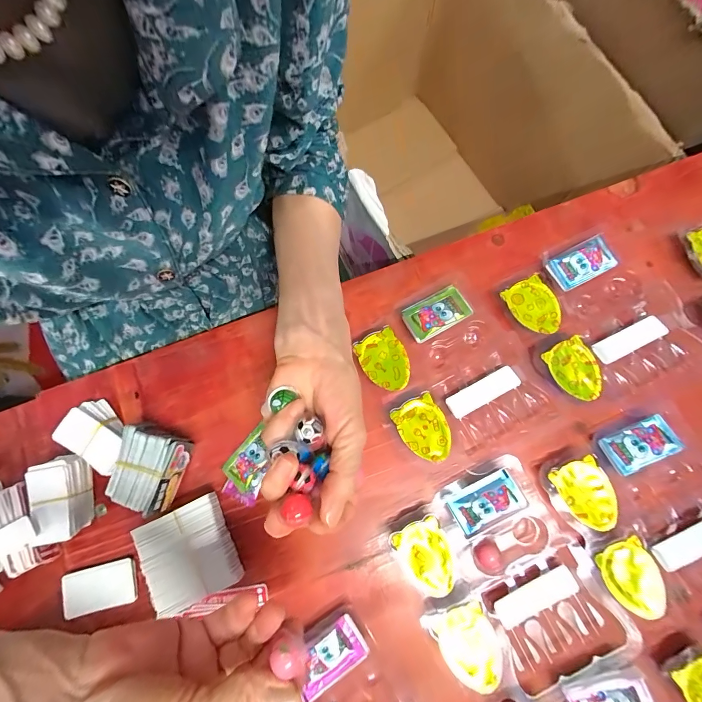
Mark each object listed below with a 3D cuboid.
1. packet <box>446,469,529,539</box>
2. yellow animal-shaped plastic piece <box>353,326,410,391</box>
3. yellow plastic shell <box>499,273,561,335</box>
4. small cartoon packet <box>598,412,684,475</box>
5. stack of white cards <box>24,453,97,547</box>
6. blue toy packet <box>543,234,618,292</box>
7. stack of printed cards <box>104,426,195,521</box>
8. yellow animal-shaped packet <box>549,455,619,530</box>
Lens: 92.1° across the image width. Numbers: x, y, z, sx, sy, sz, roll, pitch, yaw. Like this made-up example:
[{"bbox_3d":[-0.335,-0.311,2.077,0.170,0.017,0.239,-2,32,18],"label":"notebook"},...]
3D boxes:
[{"bbox_3d":[0.108,0.121,0.271,0.056,0.012,0.030,-28,79,-2],"label":"packet"},{"bbox_3d":[0.029,0.008,0.291,0.037,0.004,0.053,-32,77,4],"label":"yellow animal-shaped plastic piece"},{"bbox_3d":[0.161,-0.039,0.297,0.038,0.005,0.051,-32,79,-3],"label":"yellow plastic shell"},{"bbox_3d":[0.239,0.078,0.281,0.058,0.012,0.031,-26,79,-2],"label":"small cartoon packet"},{"bbox_3d":[-0.237,0.119,0.277,0.034,0.029,0.062,-9,79,2],"label":"stack of white cards"},{"bbox_3d":[0.209,-0.079,0.309,0.054,0.016,0.032,-27,79,-2],"label":"blue toy packet"},{"bbox_3d":[-0.164,0.095,0.278,0.044,0.032,0.058,17,81,6],"label":"stack of printed cards"},{"bbox_3d":[0.189,0.115,0.270,0.038,0.010,0.051,-24,79,-1],"label":"yellow animal-shaped packet"}]

